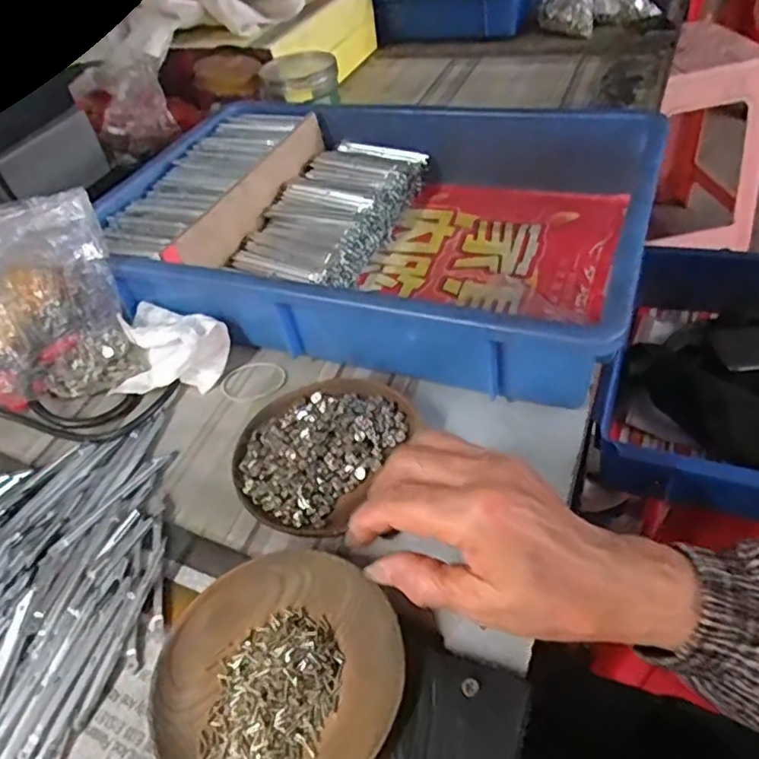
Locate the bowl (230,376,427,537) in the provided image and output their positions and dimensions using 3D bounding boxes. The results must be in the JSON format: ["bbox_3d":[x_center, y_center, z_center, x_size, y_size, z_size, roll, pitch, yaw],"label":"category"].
[{"bbox_3d":[-0.039,0.040,0.380,0.096,0.030,0.114,25,54,26],"label":"bowl"}]

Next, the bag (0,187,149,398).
[{"bbox_3d":[-0.246,-0.056,0.441,0.117,0.127,0.100,-37,49,-25],"label":"bag"}]

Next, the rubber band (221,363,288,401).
[{"bbox_3d":[-0.092,0.001,0.450,0.049,0.004,0.034,-6,46,0],"label":"rubber band"}]

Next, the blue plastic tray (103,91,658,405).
[{"bbox_3d":[-0.012,-0.134,0.513,0.432,0.087,0.302,11,49,20],"label":"blue plastic tray"}]

